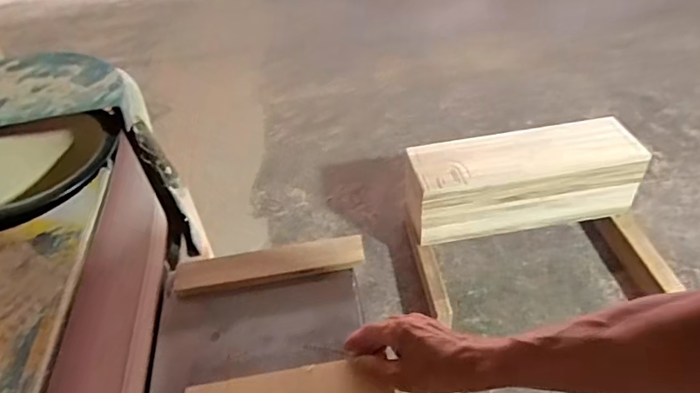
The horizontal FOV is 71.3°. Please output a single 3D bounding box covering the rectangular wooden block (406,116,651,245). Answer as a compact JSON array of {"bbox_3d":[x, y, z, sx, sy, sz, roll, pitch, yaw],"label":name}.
[{"bbox_3d":[0.543,-0.049,1.552,0.693,0.281,0.180,-7,43,-2],"label":"rectangular wooden block"}]

